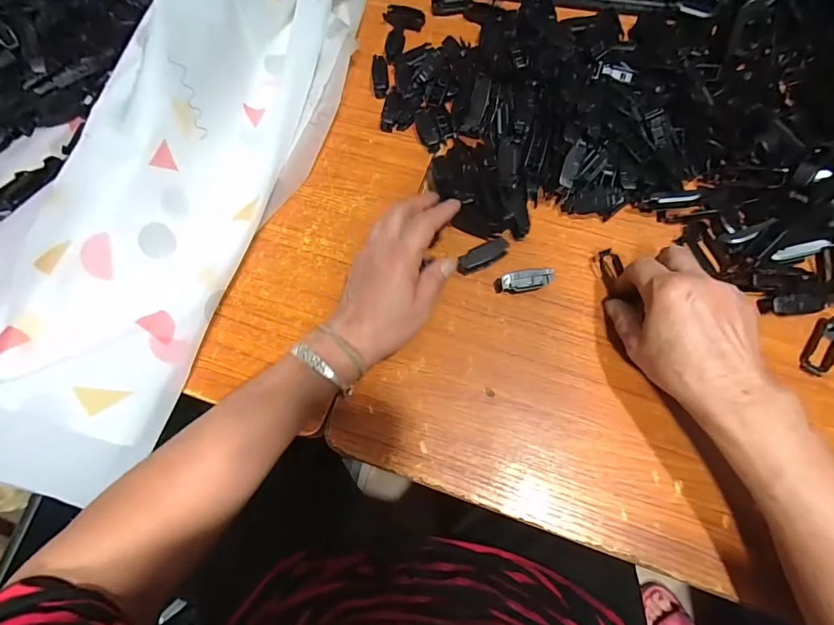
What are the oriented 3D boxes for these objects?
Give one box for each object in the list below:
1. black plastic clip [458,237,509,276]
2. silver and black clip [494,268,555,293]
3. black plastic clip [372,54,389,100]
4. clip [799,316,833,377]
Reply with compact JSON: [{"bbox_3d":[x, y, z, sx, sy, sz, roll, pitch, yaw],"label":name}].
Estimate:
[{"bbox_3d":[0.062,-0.053,0.389,0.051,0.012,0.018,-27,72,-8],"label":"black plastic clip"},{"bbox_3d":[0.097,-0.027,0.378,0.051,0.017,0.017,-6,71,-1],"label":"silver and black clip"},{"bbox_3d":[-0.041,-0.266,0.472,0.017,0.016,0.050,-5,71,0],"label":"black plastic clip"},{"bbox_3d":[0.345,0.027,0.356,0.023,0.012,0.057,34,75,12],"label":"clip"}]

